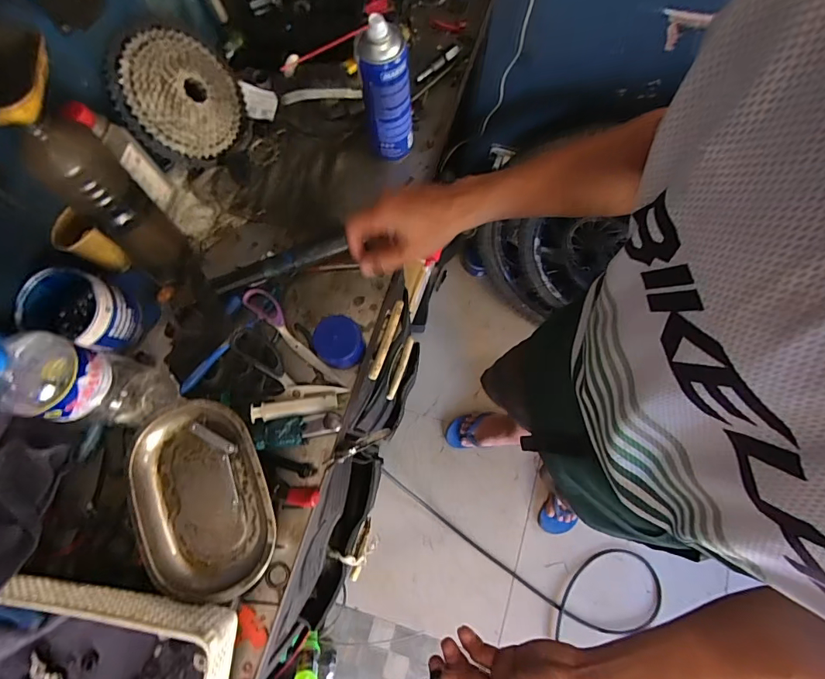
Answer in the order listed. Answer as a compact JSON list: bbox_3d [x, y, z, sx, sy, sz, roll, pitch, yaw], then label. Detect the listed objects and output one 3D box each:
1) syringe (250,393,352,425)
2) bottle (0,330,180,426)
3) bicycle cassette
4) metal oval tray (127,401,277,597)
[{"bbox_3d":[-0.144,0.087,0.561,0.123,0.018,0.023,-5,73,-17],"label":"syringe"},{"bbox_3d":[-0.352,0.050,0.468,0.088,0.269,0.081,20,75,6],"label":"bottle"},{"bbox_3d":[-0.330,-0.357,0.630,0.043,0.185,0.188,8,92,41],"label":"bicycle cassette"},{"bbox_3d":[-0.249,0.188,0.512,0.153,0.036,0.225,-22,75,-5],"label":"metal oval tray"}]

